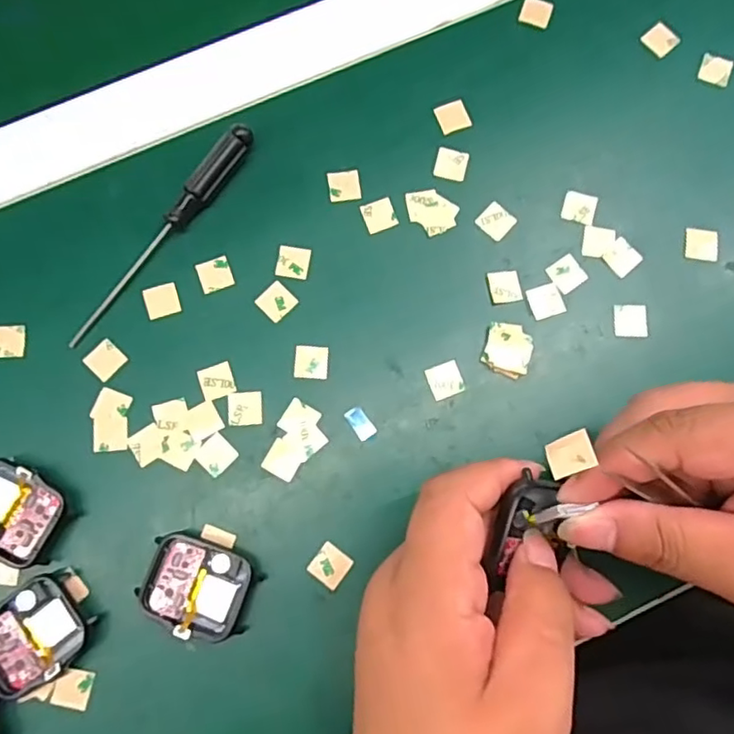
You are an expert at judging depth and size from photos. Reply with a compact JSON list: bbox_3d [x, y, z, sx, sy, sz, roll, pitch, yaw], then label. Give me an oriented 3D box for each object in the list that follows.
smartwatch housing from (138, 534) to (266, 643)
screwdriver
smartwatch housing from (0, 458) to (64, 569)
[{"bbox_3d":[-0.072,0.095,0.260,0.046,0.012,0.037,24,80,4],"label":"smartwatch housing"},{"bbox_3d":[-0.099,-0.065,0.288,0.012,0.014,0.130,38,81,6],"label":"screwdriver"},{"bbox_3d":[-0.157,0.064,0.266,0.043,0.013,0.038,26,80,4],"label":"smartwatch housing"}]

